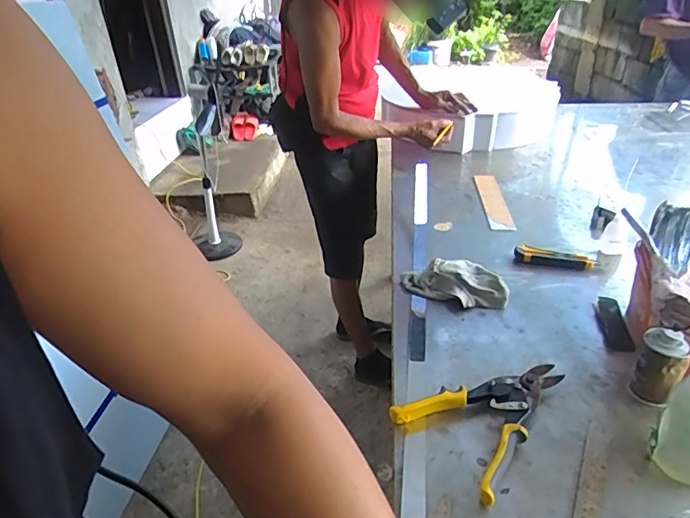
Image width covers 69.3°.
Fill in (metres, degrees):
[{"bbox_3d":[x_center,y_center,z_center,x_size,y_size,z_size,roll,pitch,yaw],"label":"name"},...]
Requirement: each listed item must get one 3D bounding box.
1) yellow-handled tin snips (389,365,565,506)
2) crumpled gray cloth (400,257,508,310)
[{"bbox_3d":[0.192,0.191,0.640,0.218,0.032,0.153,-23,36,-30],"label":"yellow-handled tin snips"},{"bbox_3d":[0.199,0.036,0.887,0.182,0.047,0.109,17,36,30],"label":"crumpled gray cloth"}]

